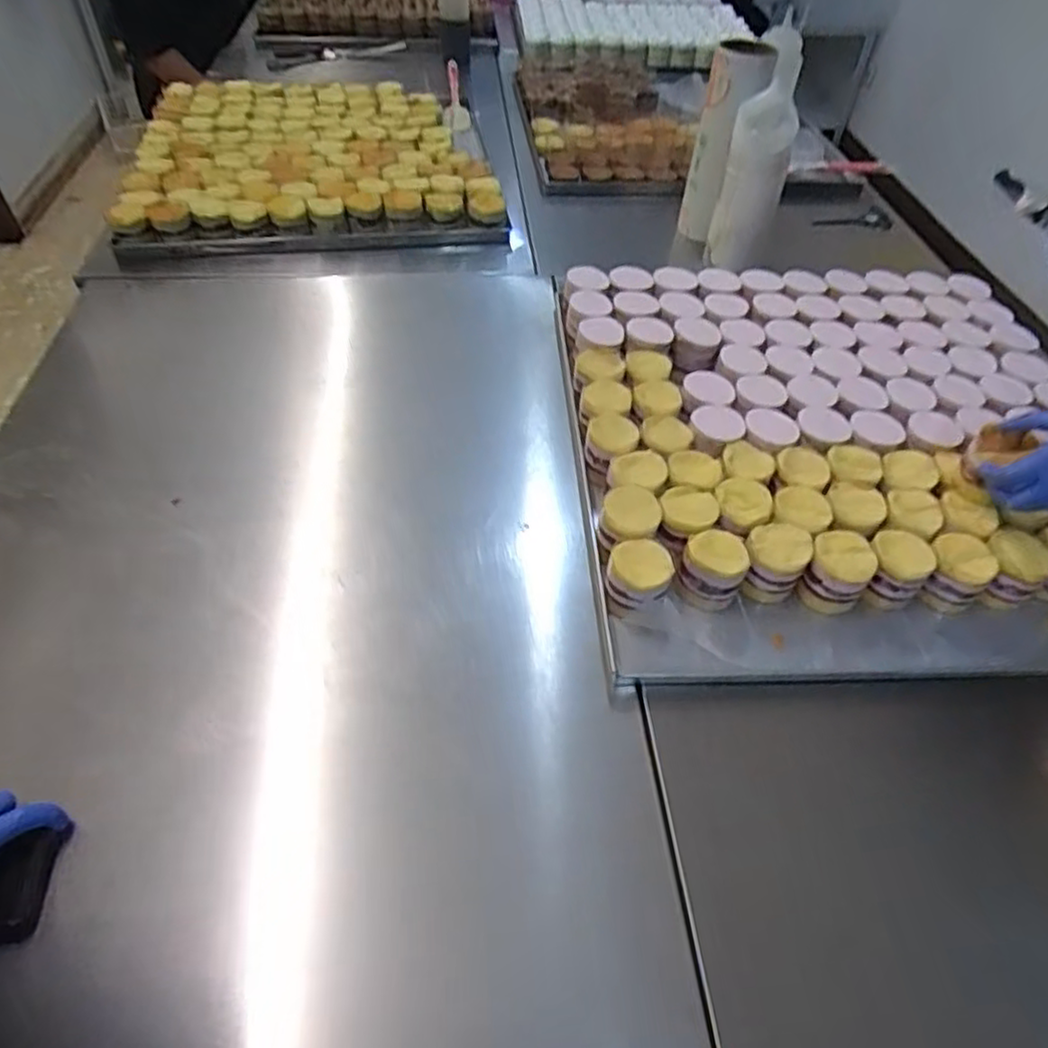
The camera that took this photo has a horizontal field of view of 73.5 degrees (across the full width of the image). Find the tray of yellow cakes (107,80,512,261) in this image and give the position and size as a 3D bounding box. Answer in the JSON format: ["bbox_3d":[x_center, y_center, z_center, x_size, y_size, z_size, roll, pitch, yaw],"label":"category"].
[{"bbox_3d":[-0.368,-0.659,1.248,0.588,0.084,0.575,-7,50,-8],"label":"tray of yellow cakes"}]

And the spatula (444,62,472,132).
[{"bbox_3d":[-0.138,-0.894,1.472,0.050,0.044,0.361,-2,48,-2],"label":"spatula"}]

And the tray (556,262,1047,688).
[{"bbox_3d":[0.354,-0.100,0.801,0.572,0.095,0.580,-1,49,-3],"label":"tray"}]

